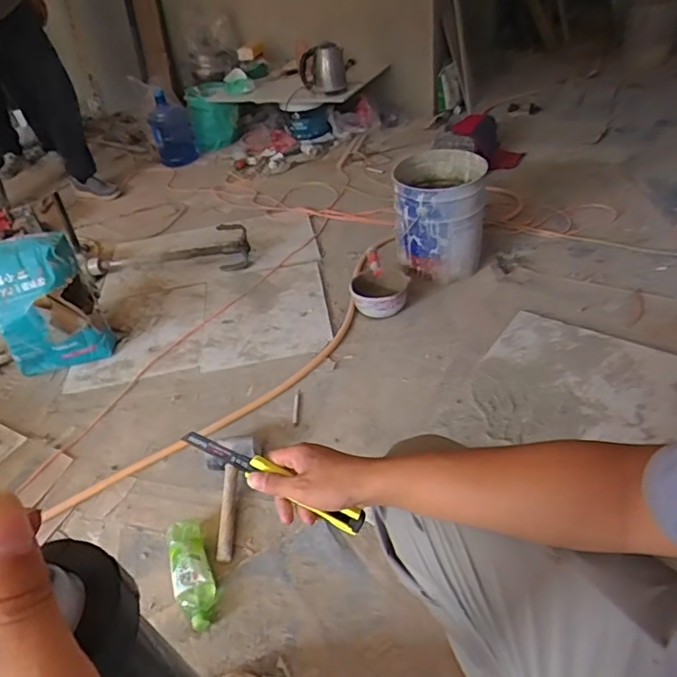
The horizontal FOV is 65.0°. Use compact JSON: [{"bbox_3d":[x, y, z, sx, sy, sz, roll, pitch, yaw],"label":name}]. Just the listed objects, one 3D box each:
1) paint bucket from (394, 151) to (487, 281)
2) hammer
[{"bbox_3d":[0.324,-0.389,1.718,0.280,0.334,0.286,2,41,12],"label":"paint bucket"},{"bbox_3d":[-0.241,0.342,1.152,0.121,0.066,0.274,-2,53,3],"label":"hammer"}]

